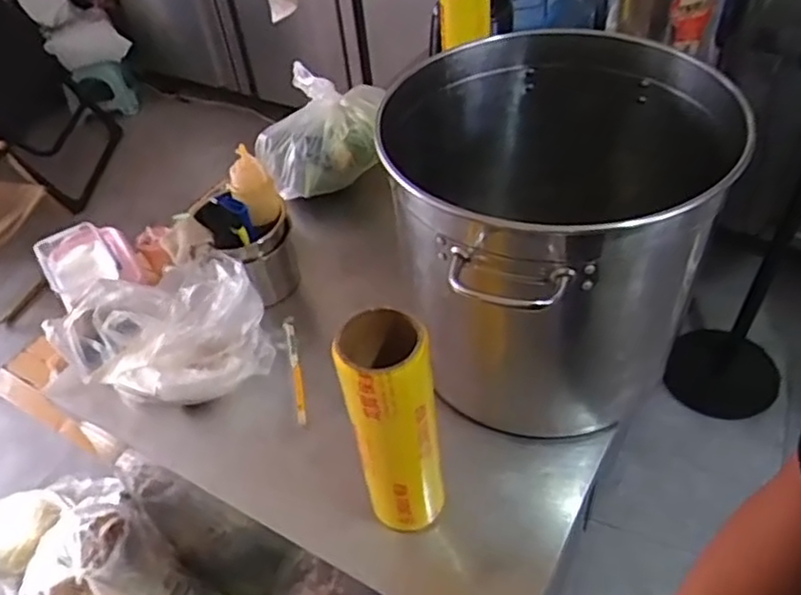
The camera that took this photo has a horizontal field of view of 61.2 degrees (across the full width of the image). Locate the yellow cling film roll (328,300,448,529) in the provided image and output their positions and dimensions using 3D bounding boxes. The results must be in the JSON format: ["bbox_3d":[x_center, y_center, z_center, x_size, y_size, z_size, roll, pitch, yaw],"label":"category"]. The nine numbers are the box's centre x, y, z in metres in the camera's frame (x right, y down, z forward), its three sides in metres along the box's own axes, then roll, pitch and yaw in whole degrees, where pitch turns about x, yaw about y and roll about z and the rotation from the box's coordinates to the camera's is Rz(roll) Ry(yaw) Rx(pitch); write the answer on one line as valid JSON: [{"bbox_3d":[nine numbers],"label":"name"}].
[{"bbox_3d":[-0.008,0.146,0.748,0.085,0.306,0.081,-16,47,-9],"label":"yellow cling film roll"}]

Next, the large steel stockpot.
[{"bbox_3d":[0.188,-0.084,0.899,0.386,0.378,0.416,-10,46,-4],"label":"large steel stockpot"}]

